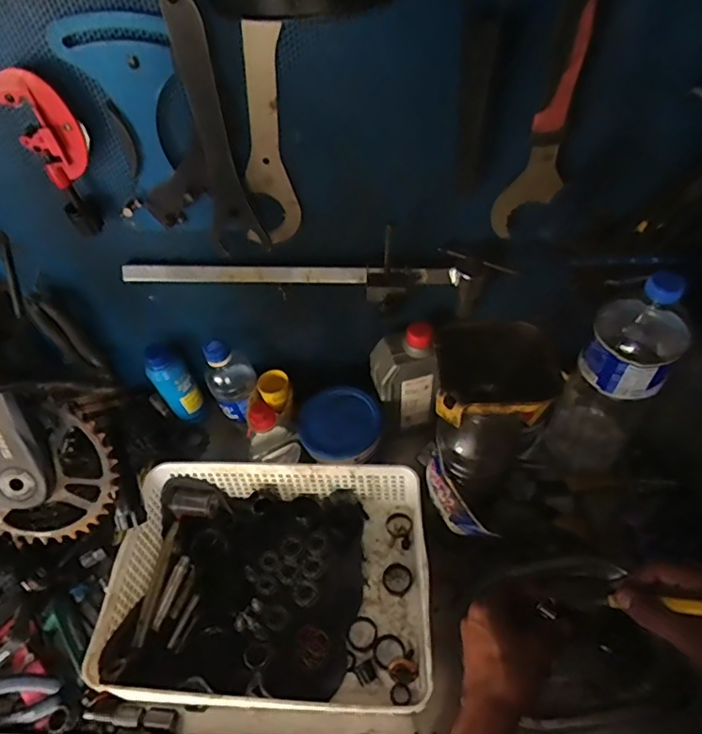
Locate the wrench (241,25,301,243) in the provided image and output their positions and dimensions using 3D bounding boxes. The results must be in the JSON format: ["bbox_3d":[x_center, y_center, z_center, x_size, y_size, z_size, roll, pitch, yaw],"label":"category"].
[{"bbox_3d":[-0.073,-0.206,0.497,0.050,0.206,0.011,10,52,2],"label":"wrench"}]

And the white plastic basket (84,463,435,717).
[{"bbox_3d":[-0.087,0.236,0.596,0.329,0.080,0.253,-1,51,4],"label":"white plastic basket"}]

